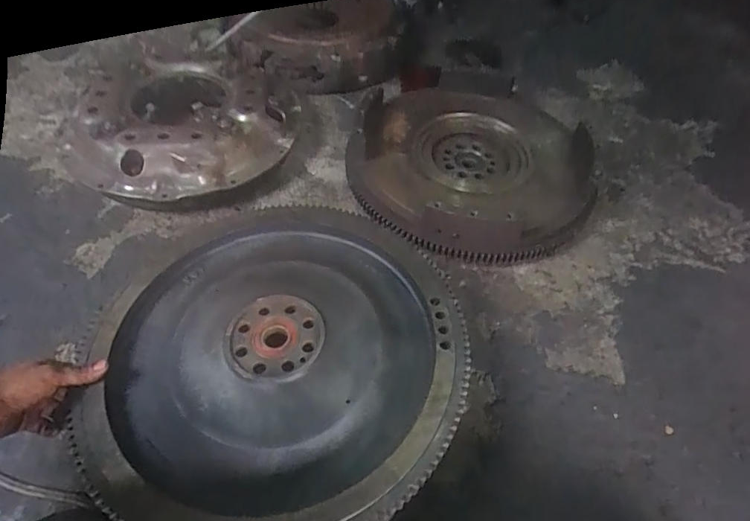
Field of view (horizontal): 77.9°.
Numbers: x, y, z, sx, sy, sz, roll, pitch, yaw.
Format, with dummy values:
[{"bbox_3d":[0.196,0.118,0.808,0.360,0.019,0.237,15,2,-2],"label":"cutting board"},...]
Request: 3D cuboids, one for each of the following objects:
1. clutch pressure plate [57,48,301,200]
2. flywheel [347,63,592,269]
[{"bbox_3d":[-0.373,-0.290,0.906,0.408,0.091,0.419,23,54,16],"label":"clutch pressure plate"},{"bbox_3d":[0.184,-0.192,0.926,0.466,0.112,0.444,1,51,-1],"label":"flywheel"}]

